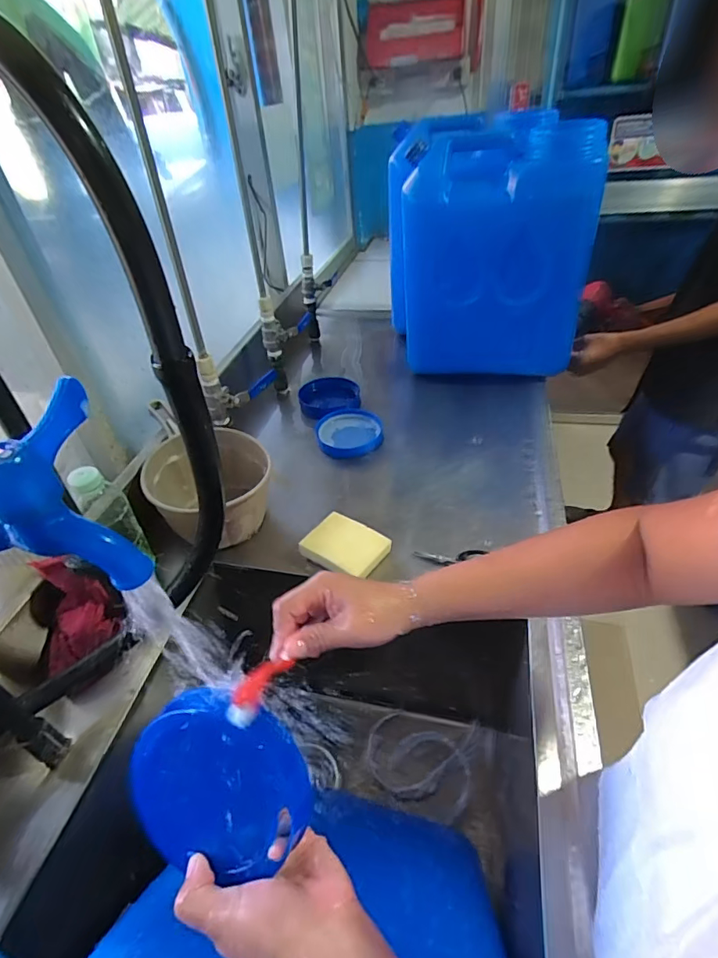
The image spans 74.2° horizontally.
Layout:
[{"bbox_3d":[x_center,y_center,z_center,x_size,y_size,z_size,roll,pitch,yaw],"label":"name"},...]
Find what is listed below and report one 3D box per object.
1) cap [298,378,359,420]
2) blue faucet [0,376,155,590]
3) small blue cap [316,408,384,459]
[{"bbox_3d":[-0.060,-0.165,0.947,0.116,0.027,0.119,-3,41,3],"label":"cap"},{"bbox_3d":[-0.149,0.012,0.228,0.063,0.080,0.064,-20,42,-15],"label":"blue faucet"},{"bbox_3d":[-0.018,-0.085,0.860,0.117,0.021,0.121,-3,41,3],"label":"small blue cap"}]

